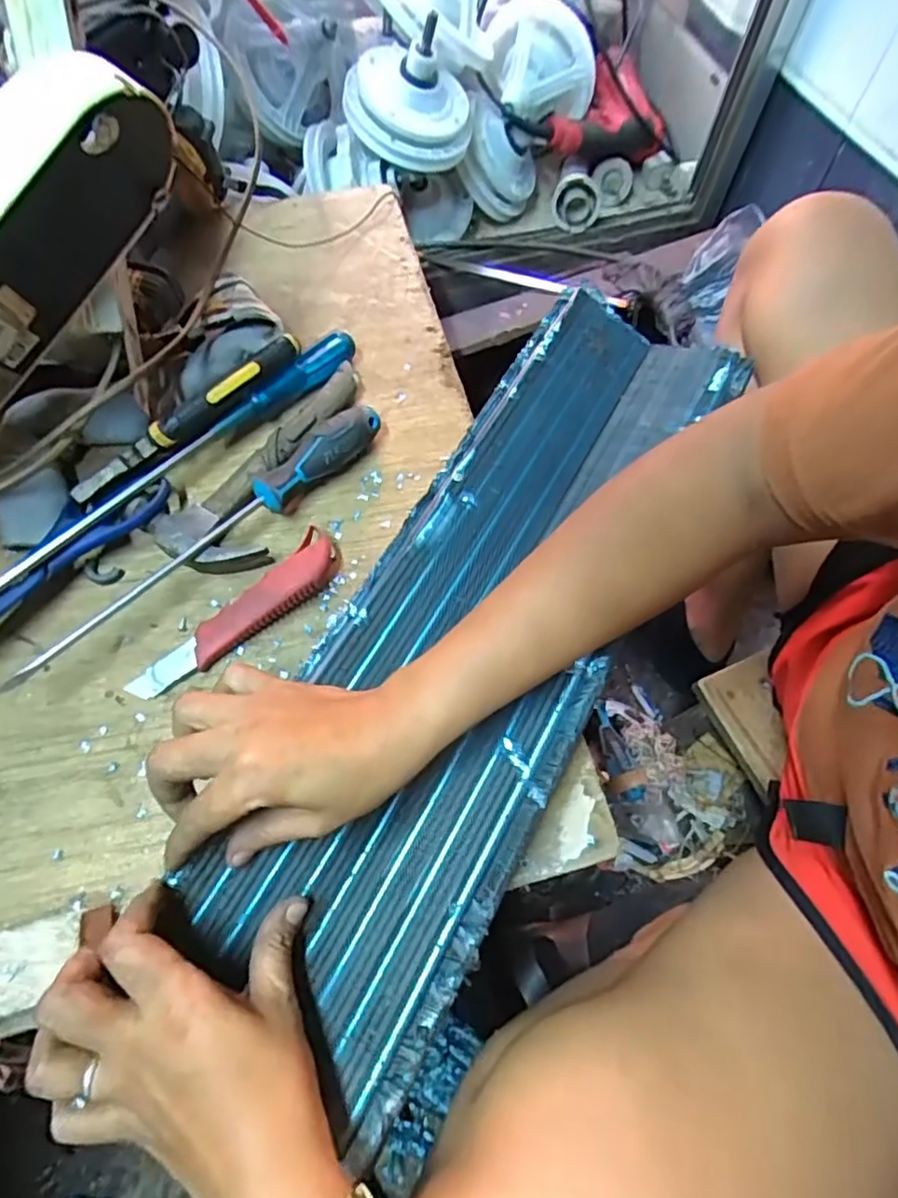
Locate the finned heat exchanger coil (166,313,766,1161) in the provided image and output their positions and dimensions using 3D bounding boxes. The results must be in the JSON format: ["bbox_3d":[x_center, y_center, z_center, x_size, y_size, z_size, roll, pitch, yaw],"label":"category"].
[{"bbox_3d":[0.031,-0.002,0.405,0.169,0.026,0.540,21,67,8],"label":"finned heat exchanger coil"}]

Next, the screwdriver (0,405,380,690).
[{"bbox_3d":[-0.167,-0.043,0.440,0.302,0.033,0.028,-41,73,-17],"label":"screwdriver"}]

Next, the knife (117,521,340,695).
[{"bbox_3d":[-0.142,0.009,0.418,0.160,0.030,0.040,-38,72,-16],"label":"knife"}]

